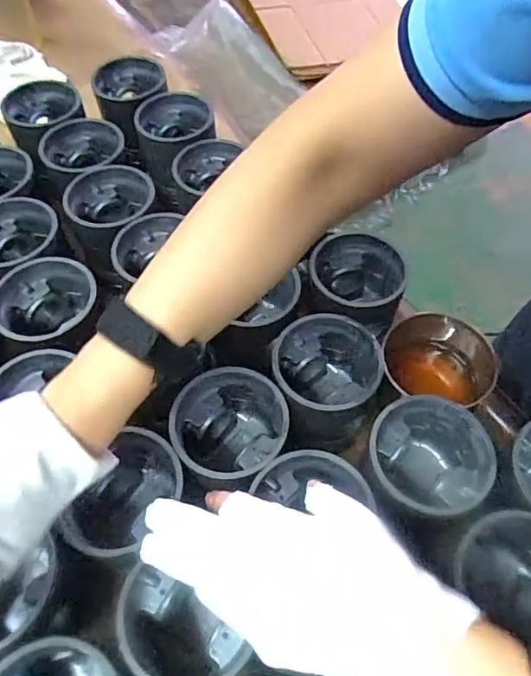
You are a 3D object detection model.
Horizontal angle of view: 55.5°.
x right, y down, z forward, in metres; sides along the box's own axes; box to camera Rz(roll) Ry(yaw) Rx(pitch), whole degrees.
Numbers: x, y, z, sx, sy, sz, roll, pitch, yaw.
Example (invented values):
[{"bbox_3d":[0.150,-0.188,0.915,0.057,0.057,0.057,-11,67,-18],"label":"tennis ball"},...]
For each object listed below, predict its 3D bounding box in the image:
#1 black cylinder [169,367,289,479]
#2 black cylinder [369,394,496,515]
[{"bbox_3d":[-0.026,0.078,0.412,0.083,0.083,0.080,0,58,0],"label":"black cylinder"},{"bbox_3d":[0.120,0.099,0.389,0.089,0.078,0.082,0,58,0],"label":"black cylinder"}]

